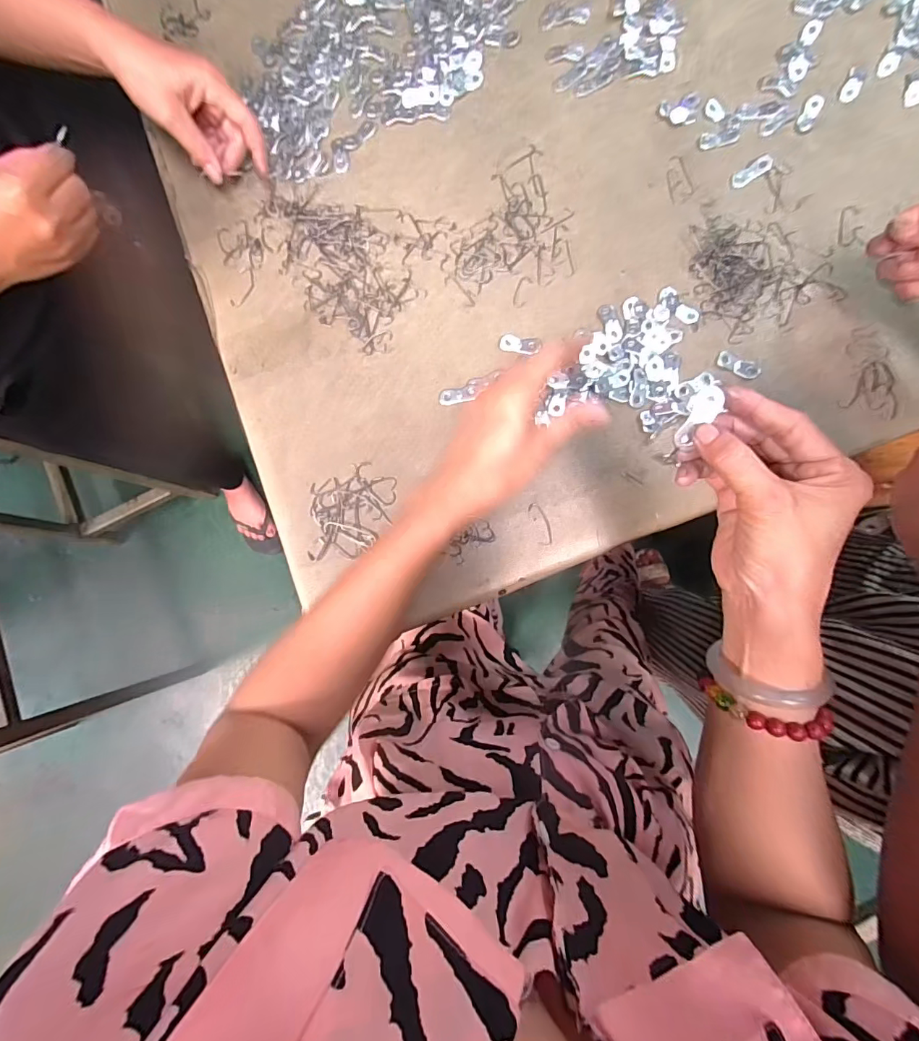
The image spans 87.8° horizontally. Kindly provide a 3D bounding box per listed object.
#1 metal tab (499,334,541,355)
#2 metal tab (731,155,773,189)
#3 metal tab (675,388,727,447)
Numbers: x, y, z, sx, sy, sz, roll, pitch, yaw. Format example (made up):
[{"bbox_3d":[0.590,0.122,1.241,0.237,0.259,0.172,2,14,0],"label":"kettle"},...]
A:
[{"bbox_3d":[0.057,-0.166,0.451,0.038,0.006,0.016,6,85,5],"label":"metal tab"},{"bbox_3d":[0.277,-0.330,0.451,0.041,0.004,0.016,-33,82,1],"label":"metal tab"},{"bbox_3d":[0.135,-0.059,0.270,0.014,0.006,0.035,31,113,7],"label":"metal tab"}]

